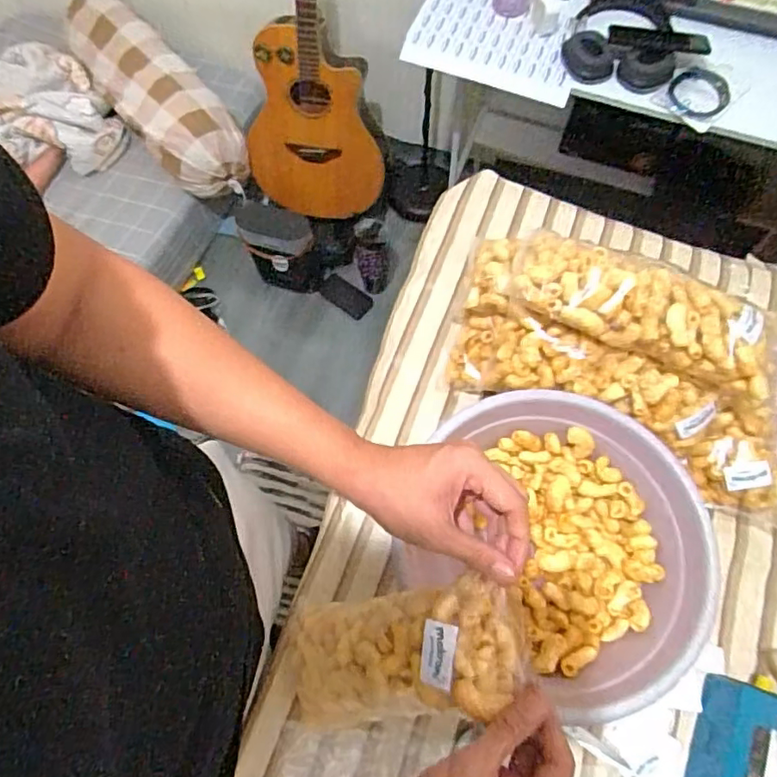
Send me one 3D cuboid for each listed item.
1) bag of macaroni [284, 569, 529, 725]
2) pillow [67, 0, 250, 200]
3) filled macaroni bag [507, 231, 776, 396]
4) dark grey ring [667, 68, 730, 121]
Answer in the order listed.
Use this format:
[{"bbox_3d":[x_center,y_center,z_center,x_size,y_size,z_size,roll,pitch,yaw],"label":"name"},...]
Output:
[{"bbox_3d":[-0.004,0.229,0.496,0.054,0.262,0.102,10,60,-44],"label":"bag of macaroni"},{"bbox_3d":[-0.640,-0.811,1.585,0.226,0.165,0.734,-39,73,-13],"label":"pillow"},{"bbox_3d":[0.255,-0.084,0.580,0.261,0.056,0.100,21,70,9],"label":"filled macaroni bag"},{"bbox_3d":[0.503,-0.476,0.940,0.093,0.017,0.098,0,69,1],"label":"dark grey ring"}]

